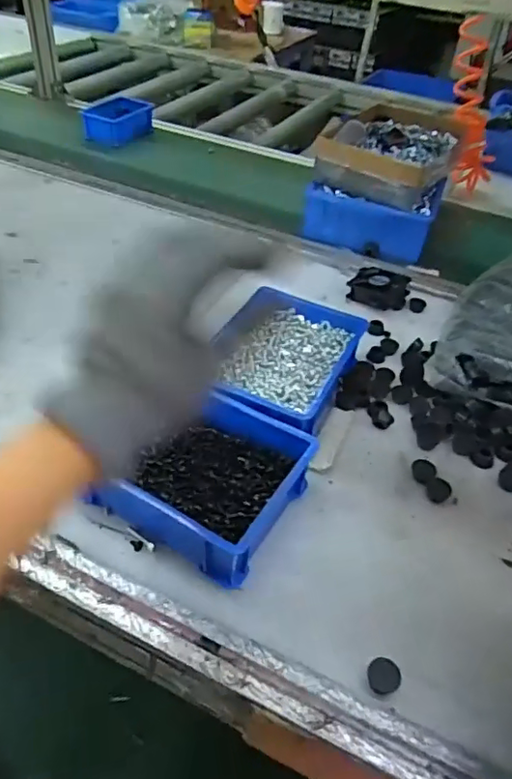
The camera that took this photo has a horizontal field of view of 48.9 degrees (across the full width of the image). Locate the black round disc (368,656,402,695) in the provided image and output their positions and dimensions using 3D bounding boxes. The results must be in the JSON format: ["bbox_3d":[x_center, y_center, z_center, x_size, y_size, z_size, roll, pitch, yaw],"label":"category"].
[{"bbox_3d":[0.098,0.219,0.430,0.024,0.011,0.023,3,43,-3],"label":"black round disc"}]

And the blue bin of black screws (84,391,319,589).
[{"bbox_3d":[-0.054,0.074,0.526,0.183,0.057,0.147,25,46,19],"label":"blue bin of black screws"}]

